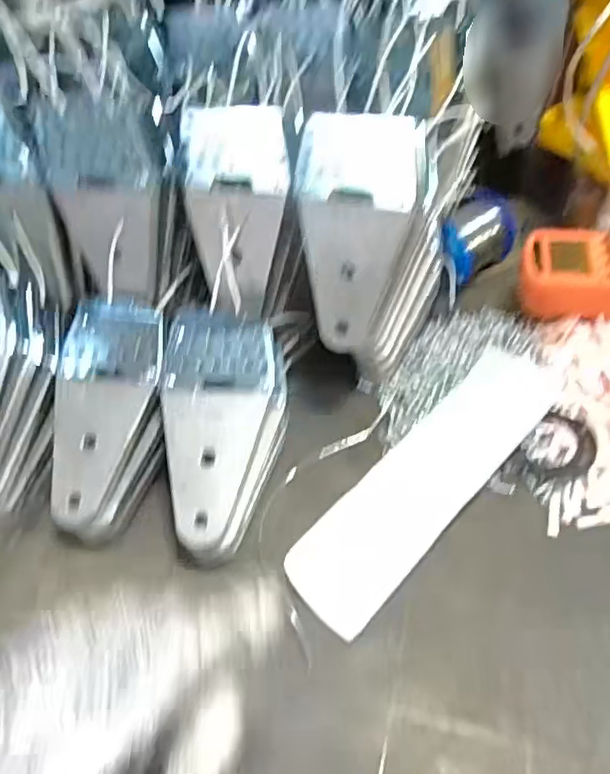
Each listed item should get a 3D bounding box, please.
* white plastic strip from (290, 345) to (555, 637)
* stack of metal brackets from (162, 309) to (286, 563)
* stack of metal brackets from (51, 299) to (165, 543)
[{"bbox_3d":[0.083,0.054,0.398,0.061,0.014,0.232,35,60,24],"label":"white plastic strip"},{"bbox_3d":[-0.050,0.032,0.396,0.072,0.064,0.149,0,78,7],"label":"stack of metal brackets"},{"bbox_3d":[-0.126,0.019,0.396,0.068,0.035,0.148,0,77,7],"label":"stack of metal brackets"}]

